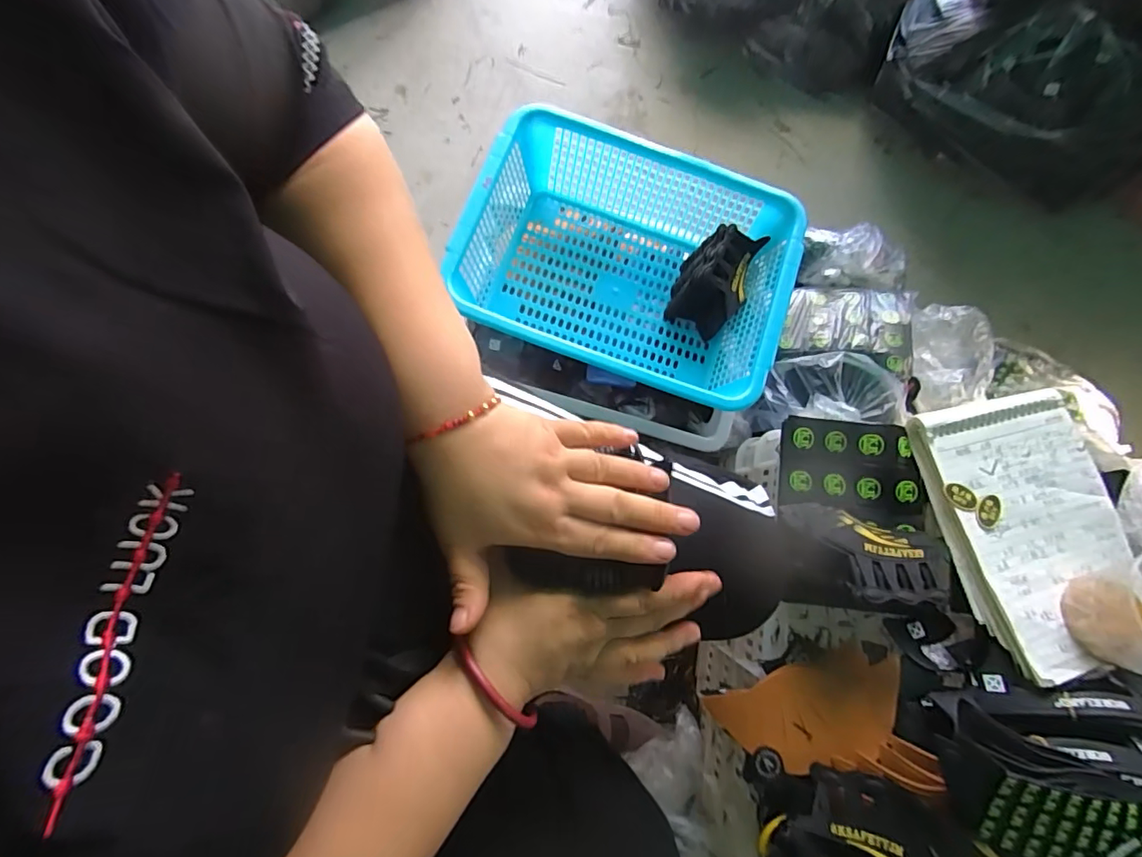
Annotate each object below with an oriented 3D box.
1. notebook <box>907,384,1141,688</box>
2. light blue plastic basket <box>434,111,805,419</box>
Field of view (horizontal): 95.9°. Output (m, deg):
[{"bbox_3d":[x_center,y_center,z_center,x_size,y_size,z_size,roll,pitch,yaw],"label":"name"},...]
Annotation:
[{"bbox_3d":[0.473,0.097,0.517,0.179,0.034,0.262,-11,80,-3],"label":"notebook"},{"bbox_3d":[0.068,-0.206,0.651,0.377,0.120,0.273,21,80,2],"label":"light blue plastic basket"}]

